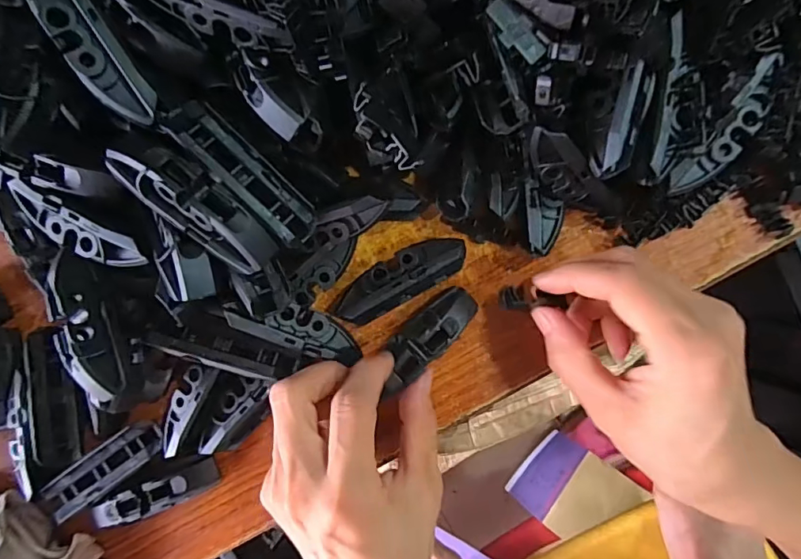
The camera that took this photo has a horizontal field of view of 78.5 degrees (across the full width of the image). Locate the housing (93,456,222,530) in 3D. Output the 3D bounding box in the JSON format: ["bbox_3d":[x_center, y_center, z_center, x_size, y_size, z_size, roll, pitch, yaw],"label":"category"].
[{"bbox_3d":[-0.128,0.112,0.256,0.067,0.011,0.016,-22,88,4],"label":"housing"}]

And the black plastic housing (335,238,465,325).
[{"bbox_3d":[0.000,0.000,0.249,0.069,0.024,0.023,-31,87,4],"label":"black plastic housing"}]

